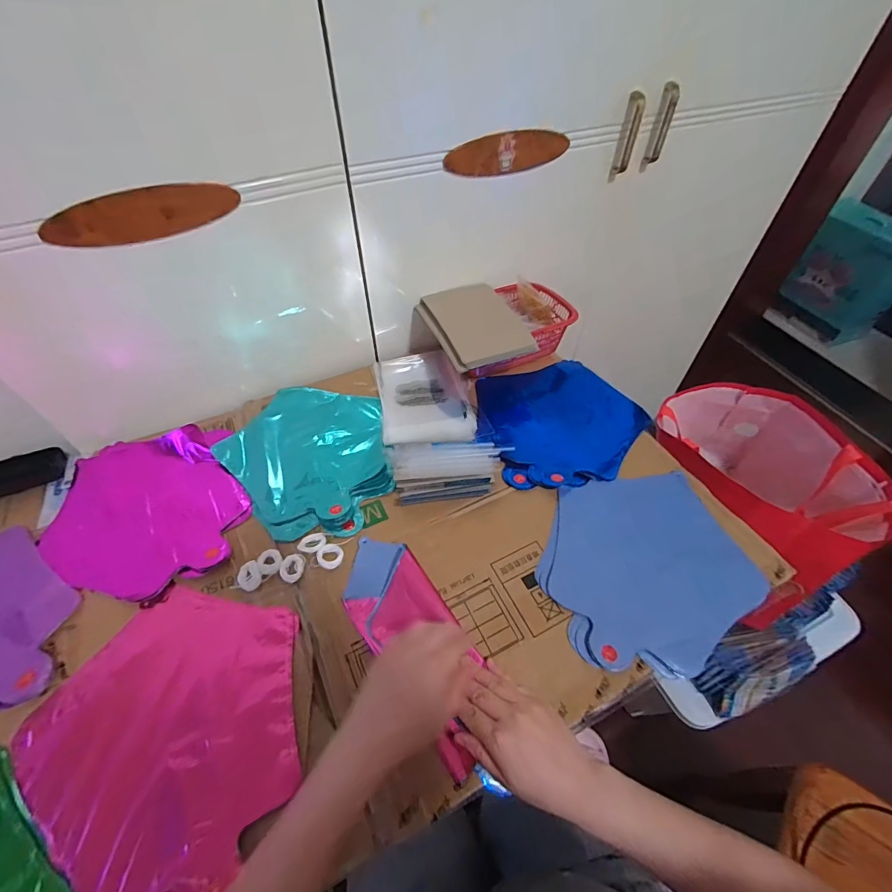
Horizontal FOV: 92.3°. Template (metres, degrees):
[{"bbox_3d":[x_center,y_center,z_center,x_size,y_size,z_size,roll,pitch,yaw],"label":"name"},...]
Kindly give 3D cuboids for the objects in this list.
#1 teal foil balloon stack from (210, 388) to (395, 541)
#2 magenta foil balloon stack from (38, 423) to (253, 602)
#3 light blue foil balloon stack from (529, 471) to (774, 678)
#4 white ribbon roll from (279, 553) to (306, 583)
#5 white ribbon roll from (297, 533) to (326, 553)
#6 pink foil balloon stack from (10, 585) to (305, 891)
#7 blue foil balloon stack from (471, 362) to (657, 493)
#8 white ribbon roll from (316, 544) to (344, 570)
[{"bbox_3d":[-0.192,0.011,0.584,0.217,0.014,0.248,-9,51,-9],"label":"teal foil balloon stack"},{"bbox_3d":[-0.371,0.074,0.536,0.215,0.018,0.235,-21,54,-18],"label":"magenta foil balloon stack"},{"bbox_3d":[0.234,0.136,0.499,0.242,0.018,0.217,-10,51,-10],"label":"light blue foil balloon stack"},{"bbox_3d":[-0.173,0.138,0.484,0.028,0.004,0.033,-8,51,-7],"label":"white ribbon roll"},{"bbox_3d":[-0.158,0.113,0.502,0.032,0.004,0.025,-3,50,-3],"label":"white ribbon roll"},{"bbox_3d":[-0.240,0.248,0.394,0.240,0.009,0.220,33,57,24],"label":"pink foil balloon stack"},{"bbox_3d":[0.171,-0.042,0.641,0.248,0.022,0.233,-15,52,-14],"label":"blue foil balloon stack"},{"bbox_3d":[-0.133,0.126,0.491,0.031,0.006,0.028,25,54,18],"label":"white ribbon roll"}]

